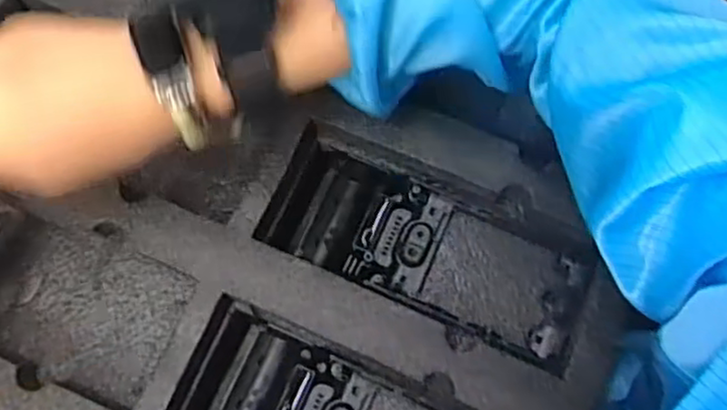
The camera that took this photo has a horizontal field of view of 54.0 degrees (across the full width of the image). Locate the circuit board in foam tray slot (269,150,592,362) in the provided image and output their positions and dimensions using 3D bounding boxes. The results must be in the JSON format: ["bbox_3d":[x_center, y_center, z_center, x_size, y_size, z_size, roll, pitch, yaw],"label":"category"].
[{"bbox_3d":[0.037,0.028,0.451,0.192,0.053,0.070,27,77,9],"label":"circuit board in foam tray slot"}]

